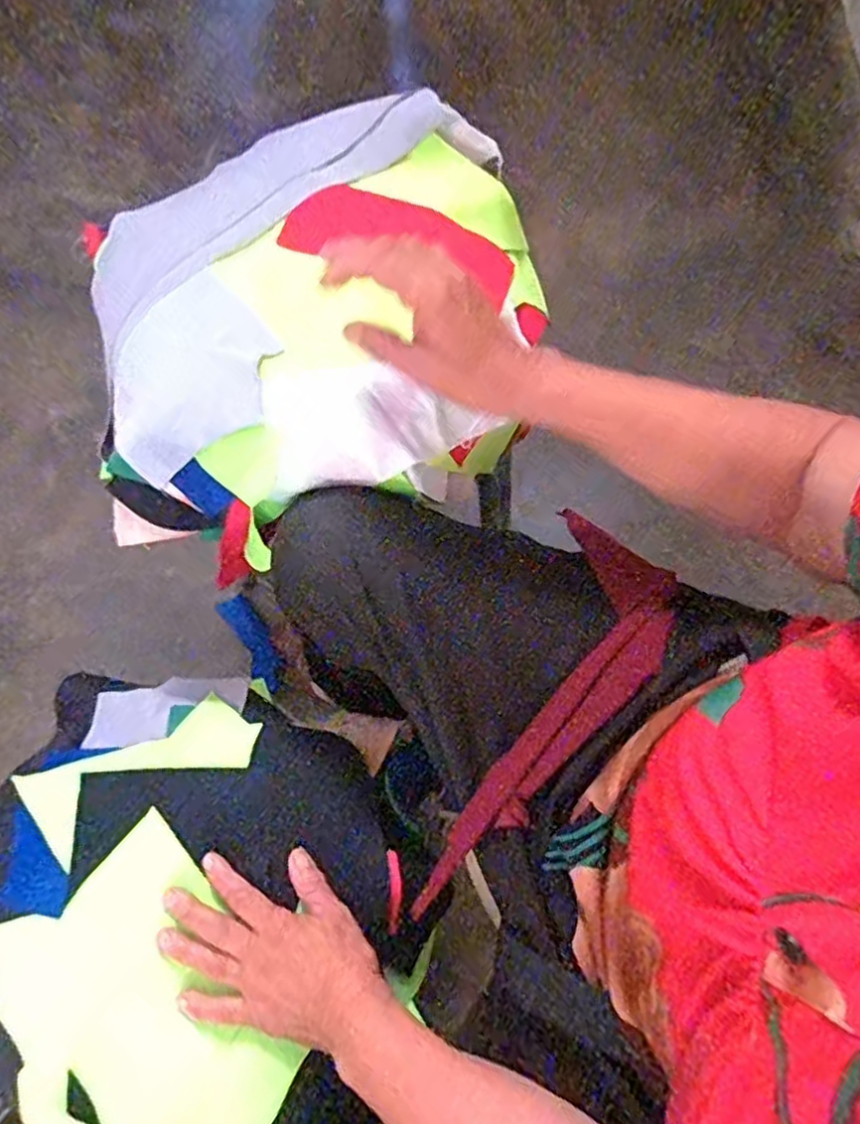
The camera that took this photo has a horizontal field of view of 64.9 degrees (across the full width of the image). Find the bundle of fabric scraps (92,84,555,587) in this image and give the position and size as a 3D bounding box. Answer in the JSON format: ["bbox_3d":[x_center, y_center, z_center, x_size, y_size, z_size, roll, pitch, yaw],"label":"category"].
[{"bbox_3d":[-0.081,-0.191,0.552,0.361,0.120,0.312,-15,72,-5],"label":"bundle of fabric scraps"}]

